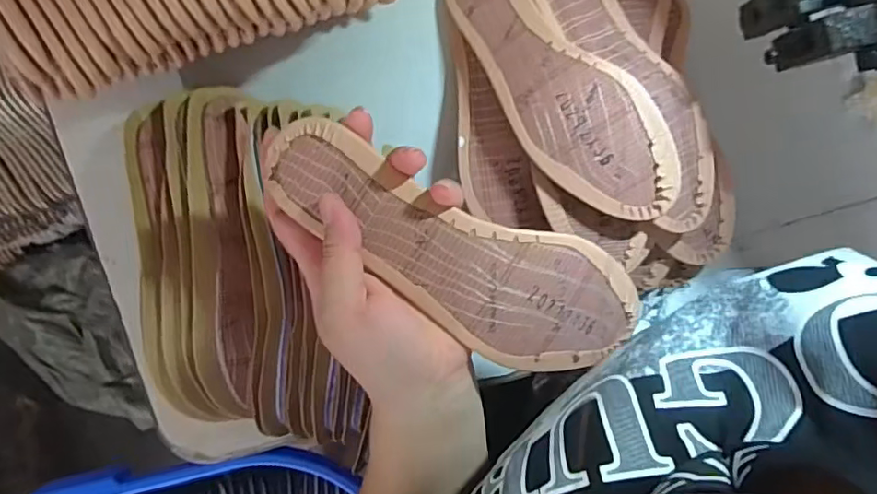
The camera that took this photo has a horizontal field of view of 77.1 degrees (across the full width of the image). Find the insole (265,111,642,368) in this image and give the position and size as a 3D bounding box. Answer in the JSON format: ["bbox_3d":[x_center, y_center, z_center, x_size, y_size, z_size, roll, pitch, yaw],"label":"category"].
[{"bbox_3d":[0.013,0.006,0.294,0.218,0.029,0.073,28,94,-10],"label":"insole"}]

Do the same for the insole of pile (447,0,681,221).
[{"bbox_3d":[0.071,-0.113,0.368,0.071,0.034,0.223,-34,74,2],"label":"insole of pile"}]

